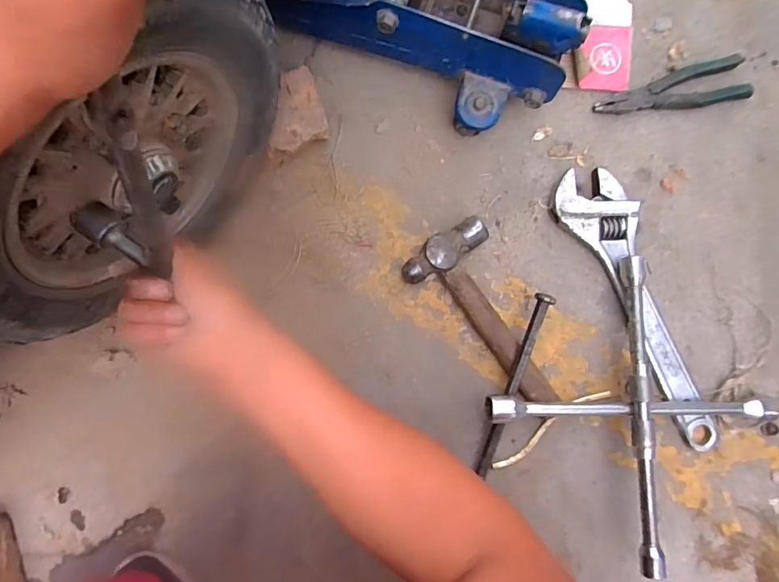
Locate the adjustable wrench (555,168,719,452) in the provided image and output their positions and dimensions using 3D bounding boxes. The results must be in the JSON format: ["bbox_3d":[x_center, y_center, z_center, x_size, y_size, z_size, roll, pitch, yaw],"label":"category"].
[{"bbox_3d":[0.312,0.016,0.563,0.085,0.026,0.360,-30,88,-2],"label":"adjustable wrench"}]

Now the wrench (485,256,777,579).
[{"bbox_3d":[0.276,0.123,0.543,0.274,0.056,0.253,44,87,1],"label":"wrench"}]

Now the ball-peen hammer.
[{"bbox_3d":[0.132,0.026,0.557,0.106,0.035,0.241,-42,89,-3],"label":"ball-peen hammer"}]

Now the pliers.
[{"bbox_3d":[0.348,-0.245,0.579,0.189,0.015,0.051,-14,88,-2],"label":"pliers"}]

